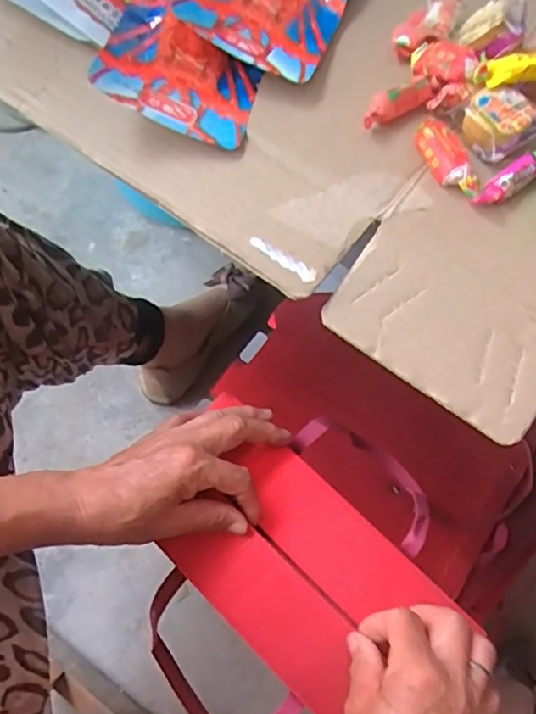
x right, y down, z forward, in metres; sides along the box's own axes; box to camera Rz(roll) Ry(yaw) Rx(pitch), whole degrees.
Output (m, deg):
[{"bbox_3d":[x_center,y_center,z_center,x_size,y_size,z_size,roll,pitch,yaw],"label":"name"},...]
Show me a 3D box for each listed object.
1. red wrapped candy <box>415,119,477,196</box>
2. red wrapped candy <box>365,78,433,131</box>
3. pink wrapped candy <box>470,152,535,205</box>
[{"bbox_3d":[0.111,-0.124,0.360,0.024,0.014,0.056,-12,67,-9],"label":"red wrapped candy"},{"bbox_3d":[0.082,-0.163,0.373,0.051,0.019,0.013,-24,70,-14],"label":"red wrapped candy"},{"bbox_3d":[0.148,-0.107,0.355,0.049,0.013,0.014,-36,73,-18],"label":"pink wrapped candy"}]

